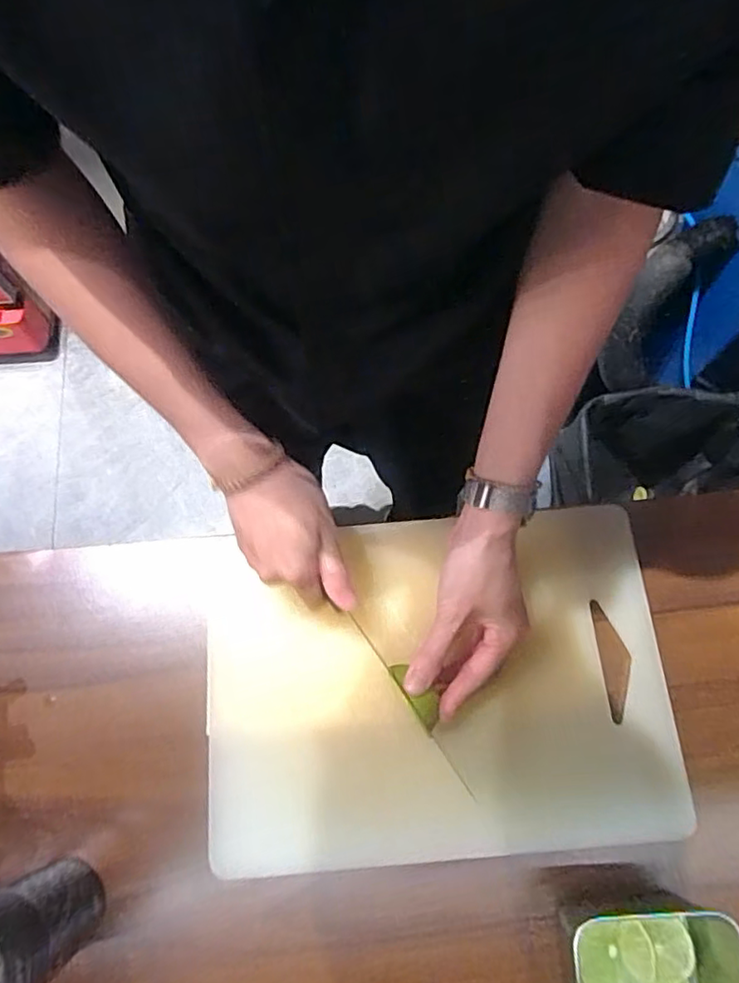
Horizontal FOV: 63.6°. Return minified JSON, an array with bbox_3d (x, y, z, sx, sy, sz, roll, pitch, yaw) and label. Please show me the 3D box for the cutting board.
[{"bbox_3d":[0.049,0.142,0.458,0.346,0.014,0.243,-4,70,-2],"label":"cutting board"}]

